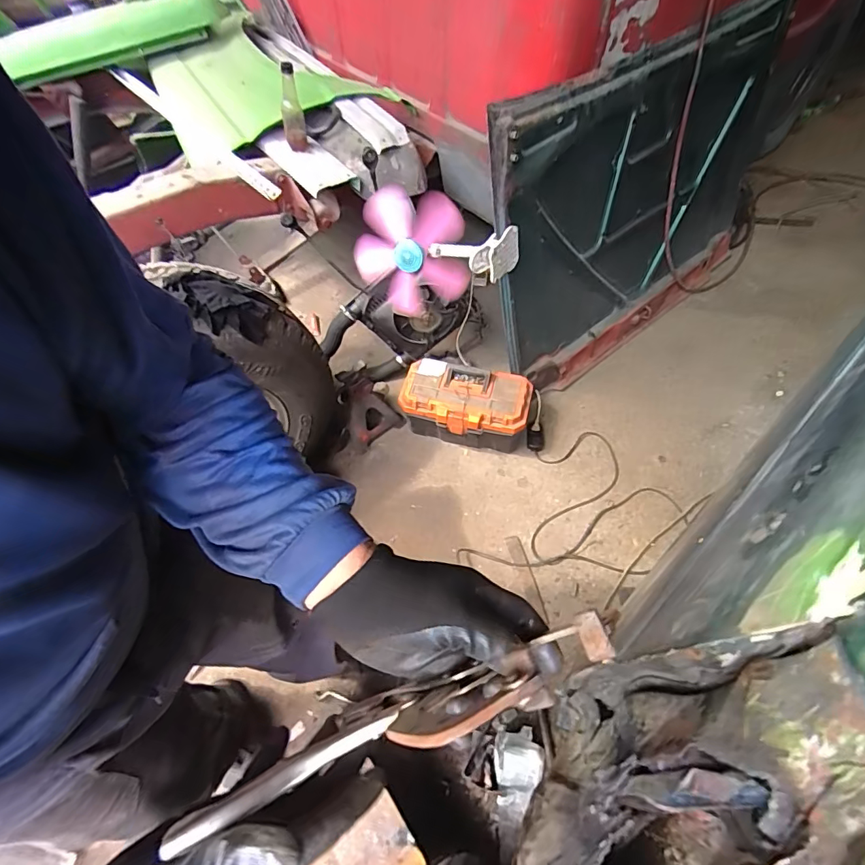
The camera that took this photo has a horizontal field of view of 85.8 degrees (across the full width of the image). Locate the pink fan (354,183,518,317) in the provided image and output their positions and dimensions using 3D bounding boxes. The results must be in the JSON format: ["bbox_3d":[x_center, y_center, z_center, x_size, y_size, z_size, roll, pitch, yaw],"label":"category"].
[{"bbox_3d":[0.010,-0.444,1.209,0.378,0.351,0.168,14,60,12],"label":"pink fan"}]

